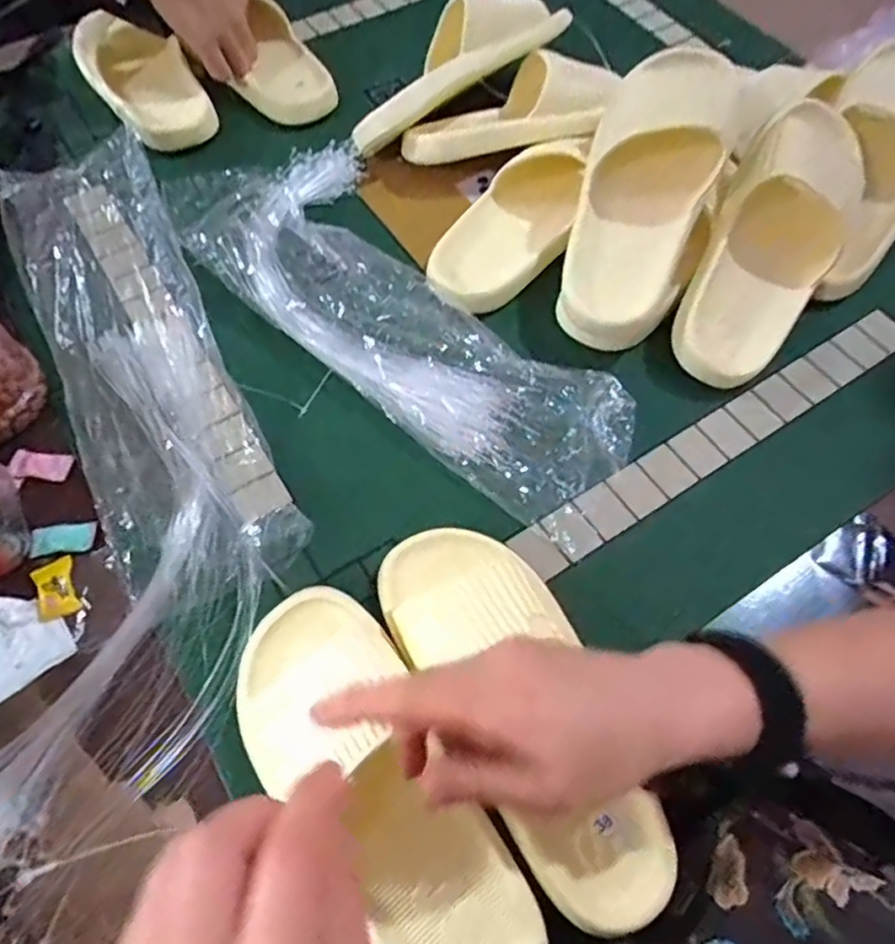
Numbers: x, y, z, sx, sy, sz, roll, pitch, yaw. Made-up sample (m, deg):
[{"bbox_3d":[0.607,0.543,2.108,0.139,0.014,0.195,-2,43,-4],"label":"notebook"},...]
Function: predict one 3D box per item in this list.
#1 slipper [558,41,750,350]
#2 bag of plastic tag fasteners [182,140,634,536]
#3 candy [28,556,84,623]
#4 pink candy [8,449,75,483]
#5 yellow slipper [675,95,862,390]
[{"bbox_3d":[0.162,-0.228,0.516,0.100,0.102,0.243,18,78,8],"label":"slipper"},{"bbox_3d":[-0.035,-0.136,0.533,0.178,0.035,0.420,-41,70,-20],"label":"bag of plastic tag fasteners"},{"bbox_3d":[-0.266,0.077,0.436,0.028,0.008,0.043,-23,65,-13],"label":"candy"},{"bbox_3d":[-0.308,-0.005,0.486,0.047,0.008,0.022,7,62,2],"label":"pink candy"},{"bbox_3d":[0.262,-0.180,0.524,0.098,0.088,0.234,27,90,12],"label":"yellow slipper"}]

